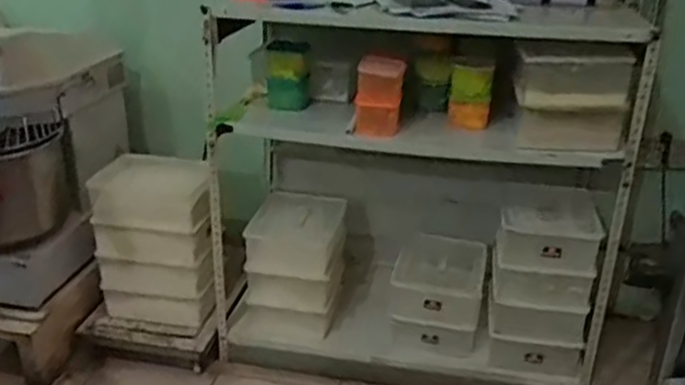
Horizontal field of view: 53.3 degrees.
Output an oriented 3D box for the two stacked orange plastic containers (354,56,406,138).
[{"bbox_3d":[0.101,-0.261,1.852,0.123,0.193,0.123,5,25,6],"label":"two stacked orange plastic containers"}]

